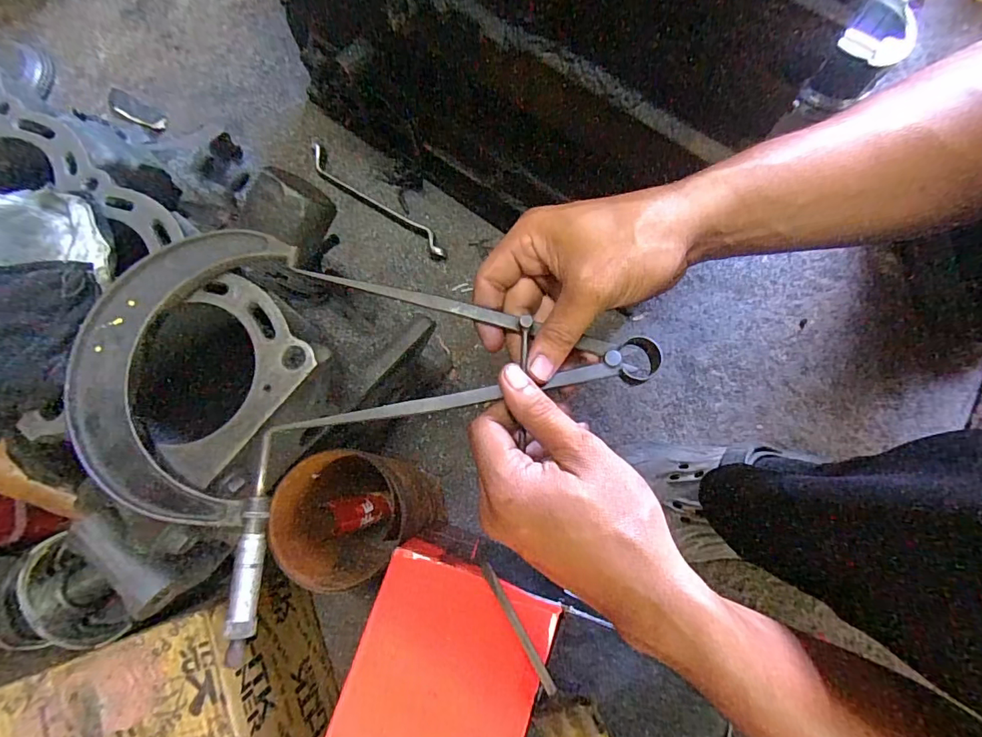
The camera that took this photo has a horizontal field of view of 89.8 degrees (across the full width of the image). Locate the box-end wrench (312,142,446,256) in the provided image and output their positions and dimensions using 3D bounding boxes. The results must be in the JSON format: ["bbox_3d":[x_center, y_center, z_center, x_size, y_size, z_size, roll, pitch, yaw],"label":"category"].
[{"bbox_3d":[-0.143,-0.208,0.611,0.228,0.016,0.024,39,80,9],"label":"box-end wrench"}]

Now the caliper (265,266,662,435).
[{"bbox_3d":[-0.011,-0.014,0.283,0.217,0.013,0.094,0,76,-2],"label":"caliper"}]

